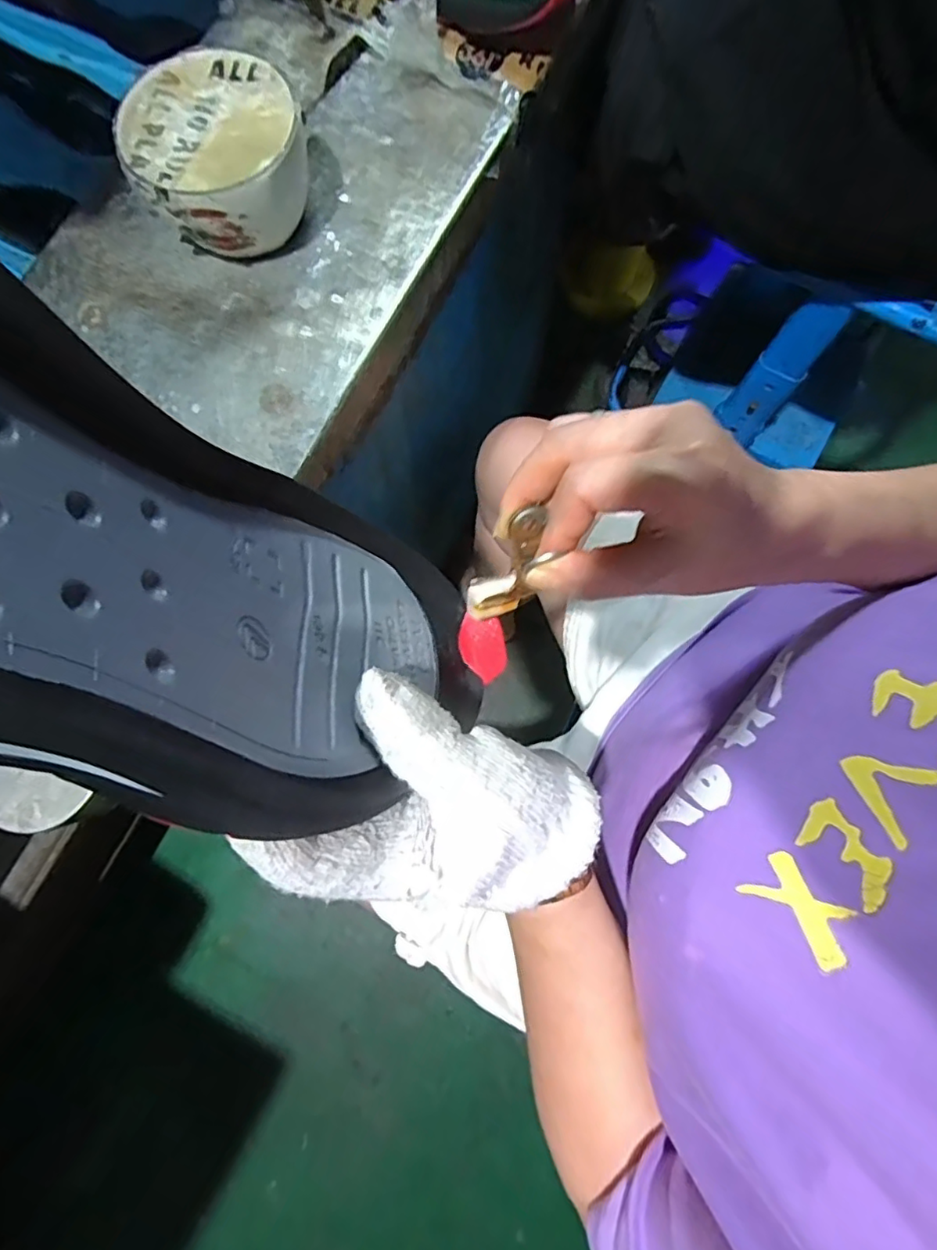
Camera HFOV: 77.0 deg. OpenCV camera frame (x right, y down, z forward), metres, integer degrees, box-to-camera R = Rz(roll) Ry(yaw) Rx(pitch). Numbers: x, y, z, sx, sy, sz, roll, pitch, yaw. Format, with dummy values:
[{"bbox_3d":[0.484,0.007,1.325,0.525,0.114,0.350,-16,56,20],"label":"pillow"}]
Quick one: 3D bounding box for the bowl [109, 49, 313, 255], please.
[{"bbox_3d":[-0.151,-0.284,0.369,0.101,0.062,0.102,0,79,1],"label":"bowl"}]

